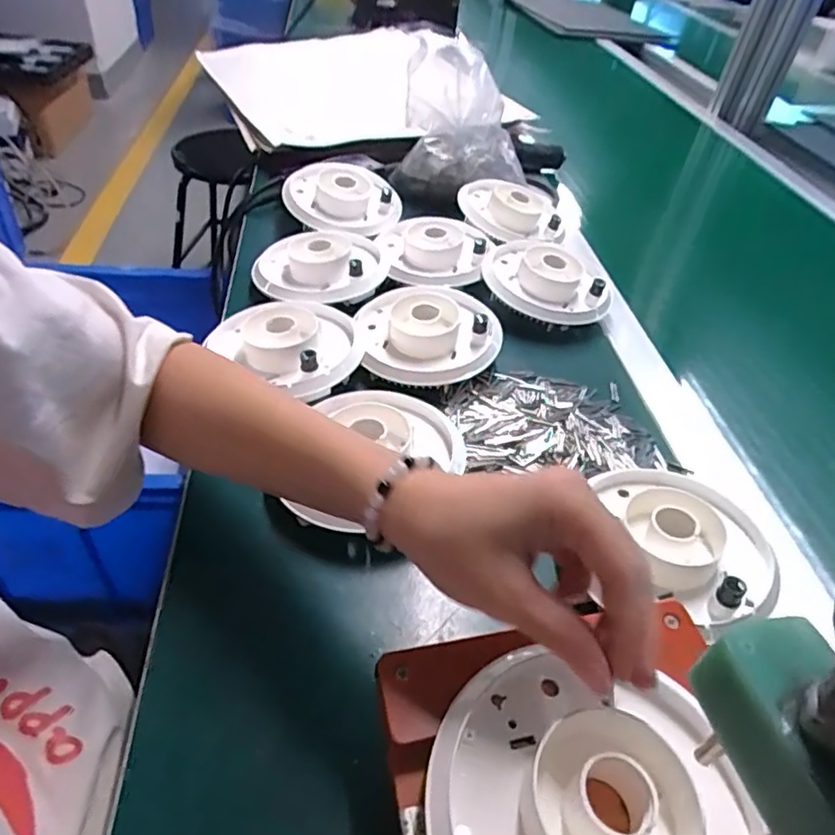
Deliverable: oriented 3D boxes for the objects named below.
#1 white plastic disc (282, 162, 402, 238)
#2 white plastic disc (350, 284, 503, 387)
[{"bbox_3d":[-0.078,-0.234,0.635,0.123,0.035,0.130,-1,43,-9],"label":"white plastic disc"},{"bbox_3d":[0.012,-0.077,0.492,0.114,0.024,0.123,4,43,-4],"label":"white plastic disc"}]

